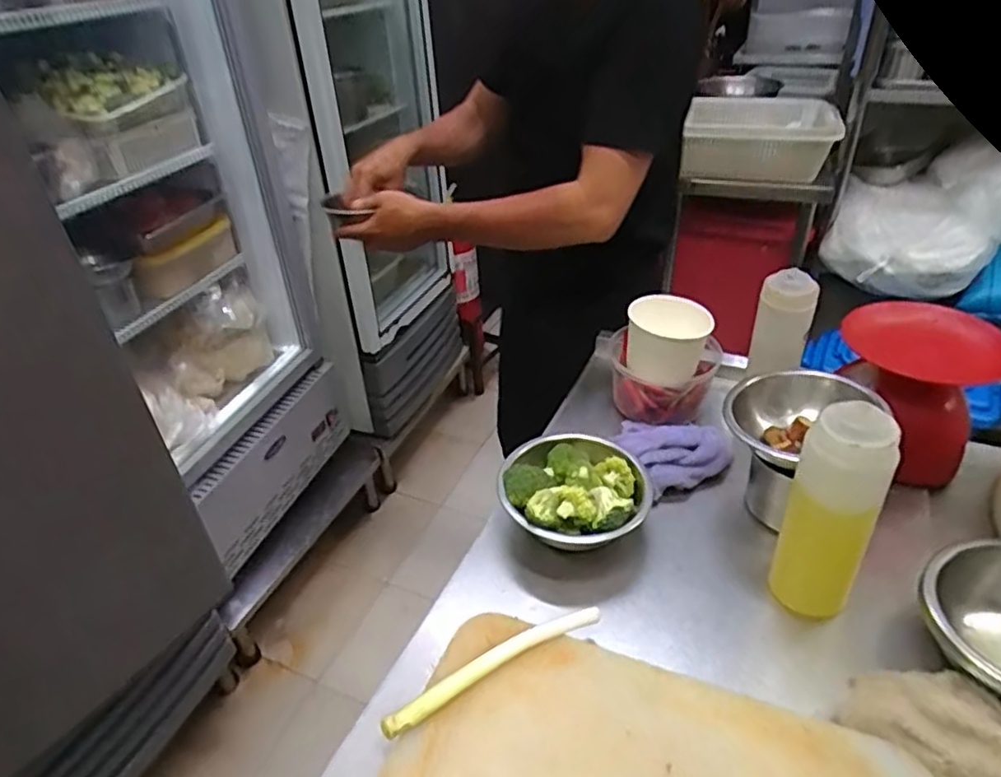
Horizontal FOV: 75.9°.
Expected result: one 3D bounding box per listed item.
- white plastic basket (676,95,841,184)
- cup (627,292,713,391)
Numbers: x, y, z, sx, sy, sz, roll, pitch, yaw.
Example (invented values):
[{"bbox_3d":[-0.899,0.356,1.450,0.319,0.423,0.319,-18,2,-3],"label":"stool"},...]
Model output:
[{"bbox_3d":[0.680,-0.656,1.684,0.358,0.143,0.274,10,38,19],"label":"white plastic basket"},{"bbox_3d":[0.218,-0.064,0.843,0.099,0.087,0.090,-2,35,2],"label":"cup"}]

